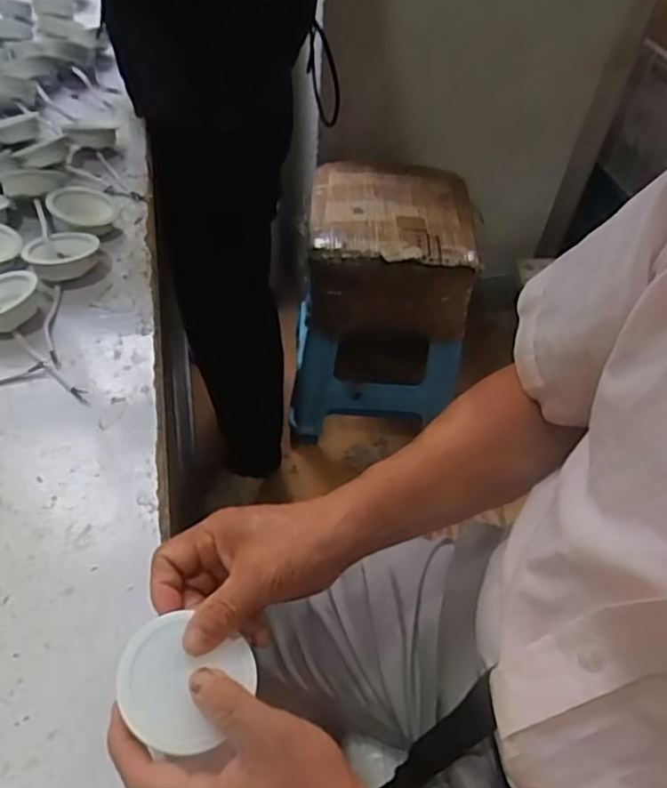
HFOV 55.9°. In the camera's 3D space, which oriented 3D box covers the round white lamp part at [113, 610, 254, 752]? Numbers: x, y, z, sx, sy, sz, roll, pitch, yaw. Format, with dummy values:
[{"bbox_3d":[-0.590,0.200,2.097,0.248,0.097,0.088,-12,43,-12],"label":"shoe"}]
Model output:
[{"bbox_3d":[-0.080,0.149,0.334,0.064,0.007,0.063,3,49,-3],"label":"round white lamp part"}]

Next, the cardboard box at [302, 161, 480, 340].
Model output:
[{"bbox_3d":[0.104,-0.288,1.234,0.294,0.200,0.295,3,49,-3],"label":"cardboard box"}]

